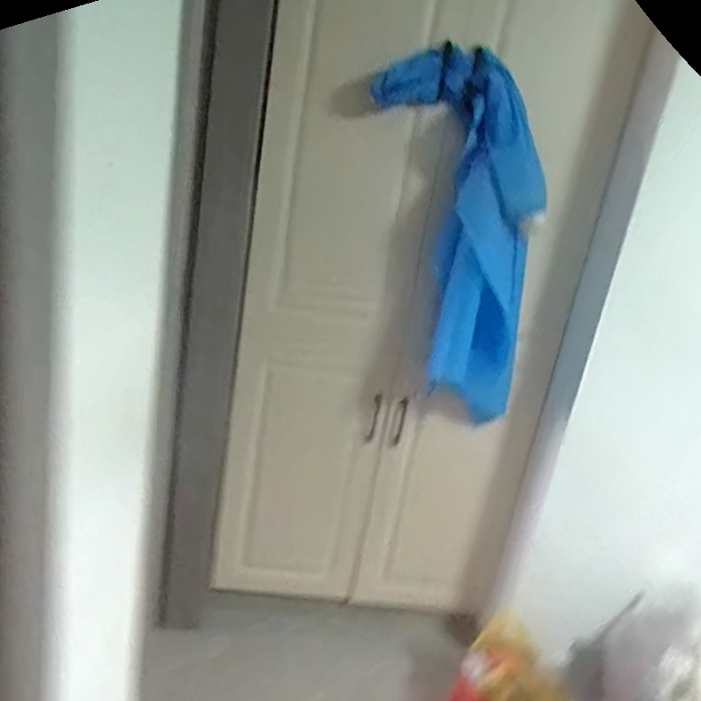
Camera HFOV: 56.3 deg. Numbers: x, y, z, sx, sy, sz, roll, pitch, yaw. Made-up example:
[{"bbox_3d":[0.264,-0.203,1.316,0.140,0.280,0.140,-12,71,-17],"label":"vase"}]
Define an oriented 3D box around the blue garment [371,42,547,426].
[{"bbox_3d":[0.246,-0.249,1.536,0.350,0.816,0.156,2,13,4],"label":"blue garment"}]

